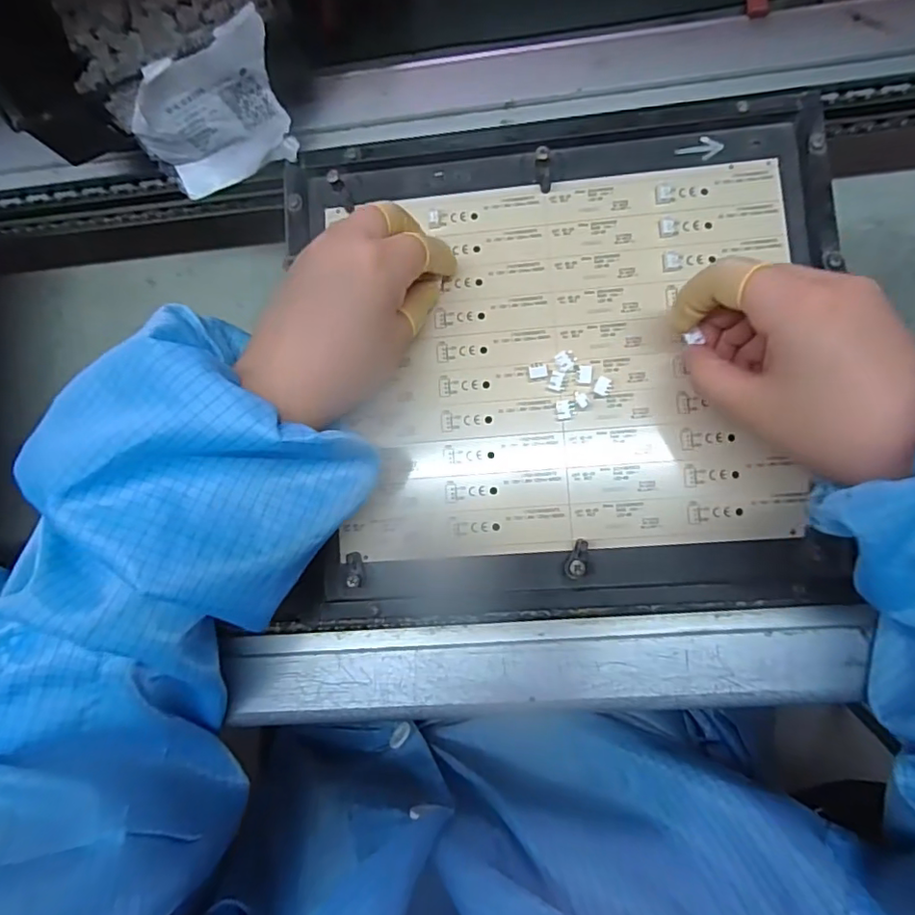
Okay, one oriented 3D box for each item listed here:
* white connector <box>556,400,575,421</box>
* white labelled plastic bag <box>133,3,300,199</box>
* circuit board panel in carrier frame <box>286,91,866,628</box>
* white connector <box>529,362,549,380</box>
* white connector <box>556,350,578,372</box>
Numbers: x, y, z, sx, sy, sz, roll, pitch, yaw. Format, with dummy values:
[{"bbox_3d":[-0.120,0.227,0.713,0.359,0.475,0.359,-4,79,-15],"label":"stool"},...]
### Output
[{"bbox_3d":[0.060,-0.027,0.314,0.010,0.004,0.011,-6,86,3],"label":"white connector"},{"bbox_3d":[-0.133,-0.183,0.302,0.087,0.071,0.028,-16,84,4],"label":"white labelled plastic bag"},{"bbox_3d":[0.059,-0.051,0.315,0.284,0.017,0.275,-4,86,3],"label":"circuit board panel in carrier frame"},{"bbox_3d":[0.045,-0.049,0.316,0.010,0.005,0.010,-5,86,3],"label":"white connector"},{"bbox_3d":[0.060,-0.054,0.316,0.012,0.004,0.011,-32,85,1],"label":"white connector"}]

